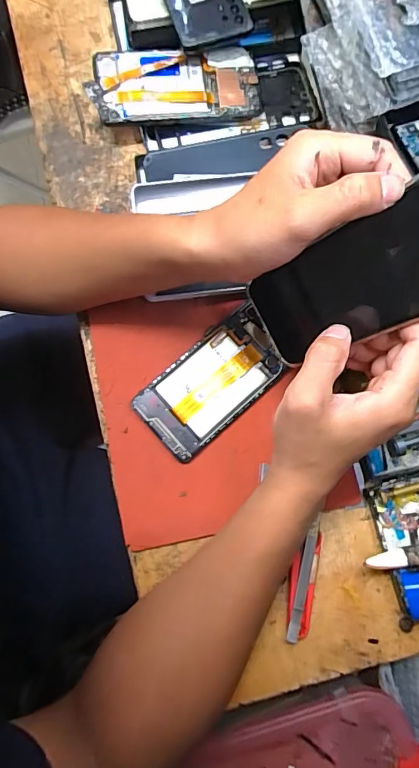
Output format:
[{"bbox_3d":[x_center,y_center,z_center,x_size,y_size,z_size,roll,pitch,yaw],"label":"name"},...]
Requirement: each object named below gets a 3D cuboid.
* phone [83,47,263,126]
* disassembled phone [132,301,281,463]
[{"bbox_3d":[-0.033,-0.296,0.423,0.163,0.011,0.072,-7,94,-8],"label":"phone"},{"bbox_3d":[0.003,-0.002,0.376,0.135,0.009,0.070,-43,82,-7],"label":"disassembled phone"}]

